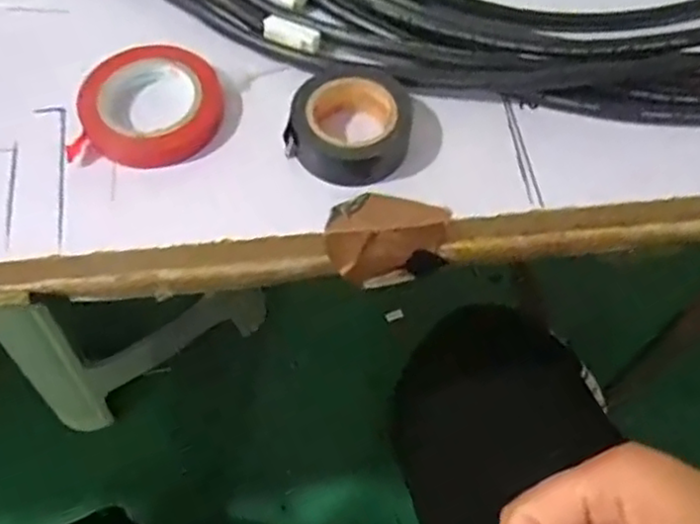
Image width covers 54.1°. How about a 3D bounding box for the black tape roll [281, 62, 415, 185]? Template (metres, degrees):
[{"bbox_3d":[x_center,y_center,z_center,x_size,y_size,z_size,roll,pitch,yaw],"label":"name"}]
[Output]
[{"bbox_3d":[0.000,-0.058,0.286,0.048,0.018,0.049,1,61,-2],"label":"black tape roll"}]

